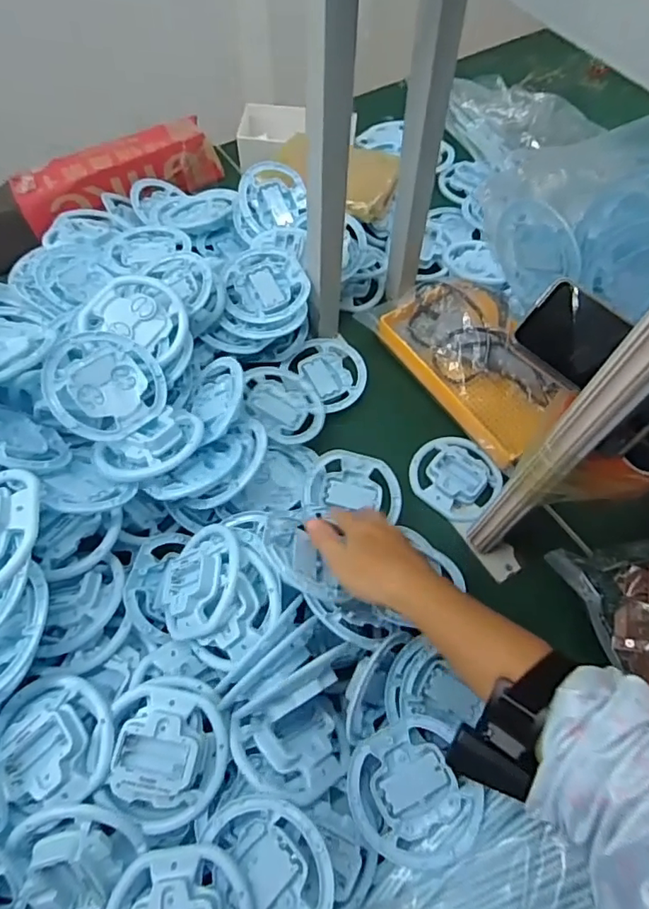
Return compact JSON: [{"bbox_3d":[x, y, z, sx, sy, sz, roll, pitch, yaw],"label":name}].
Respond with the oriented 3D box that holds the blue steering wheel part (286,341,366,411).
[{"bbox_3d":[0.008,-0.104,0.659,0.095,0.017,0.087,1,63,-1],"label":"blue steering wheel part"}]

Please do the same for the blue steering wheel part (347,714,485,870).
[{"bbox_3d":[0.071,0.273,0.427,0.094,0.024,0.102,1,63,-1],"label":"blue steering wheel part"}]

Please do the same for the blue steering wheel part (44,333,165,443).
[{"bbox_3d":[-0.203,-0.066,0.492,0.101,0.012,0.101,8,73,-28],"label":"blue steering wheel part"}]

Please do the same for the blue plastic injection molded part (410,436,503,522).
[{"bbox_3d":[0.148,0.024,0.610,0.090,0.025,0.103,-37,70,-18],"label":"blue plastic injection molded part"}]

